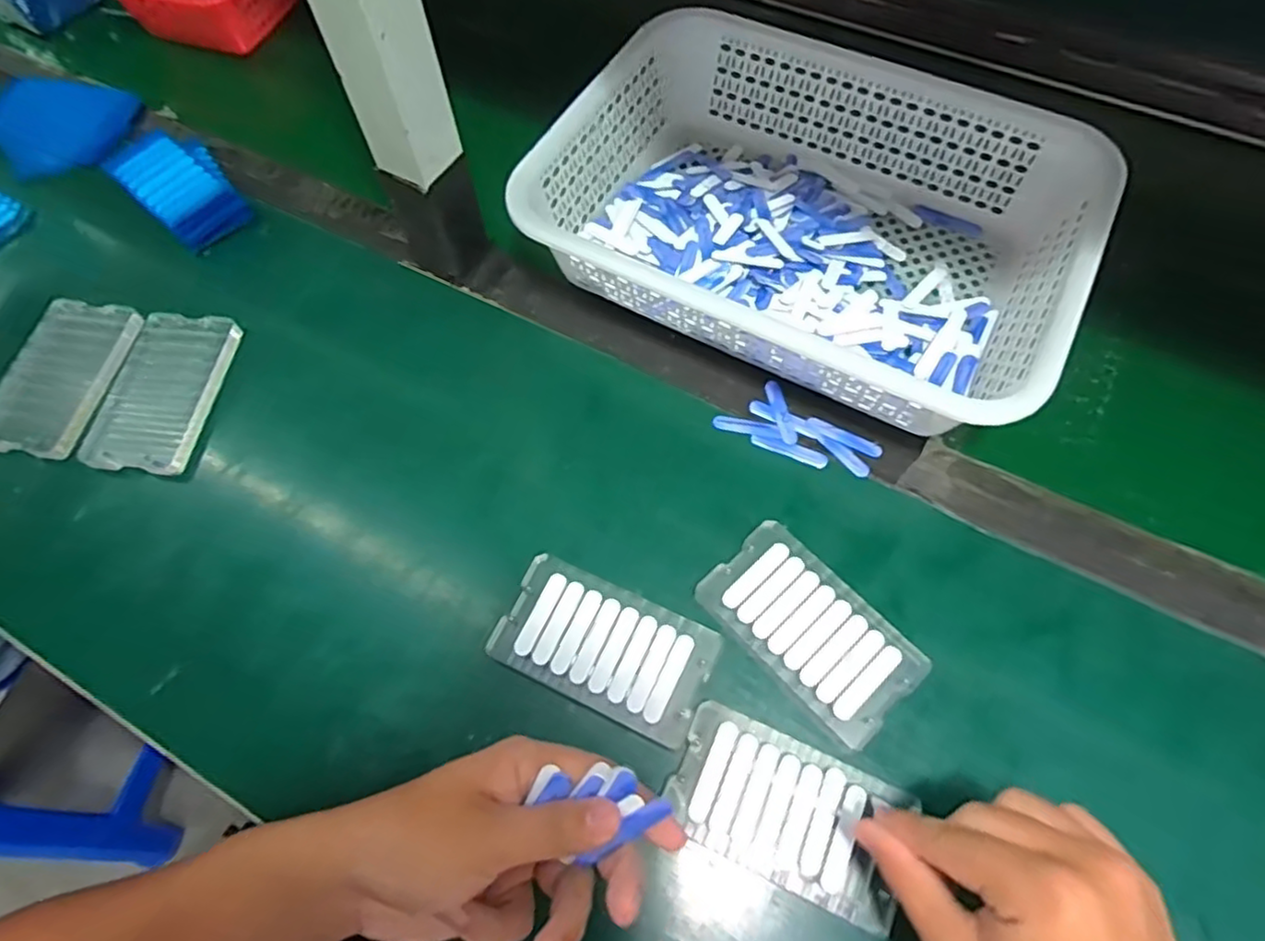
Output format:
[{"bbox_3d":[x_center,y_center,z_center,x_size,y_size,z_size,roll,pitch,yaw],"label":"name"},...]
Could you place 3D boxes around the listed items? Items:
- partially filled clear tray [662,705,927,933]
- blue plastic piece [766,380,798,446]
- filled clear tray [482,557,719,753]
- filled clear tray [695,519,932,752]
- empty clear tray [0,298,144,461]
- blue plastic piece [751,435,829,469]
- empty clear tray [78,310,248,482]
[{"bbox_3d":[0.080,0.176,0.348,0.118,0.009,0.066,22,67,11],"label":"partially filled clear tray"},{"bbox_3d":[0.100,-0.040,0.454,0.011,0.004,0.051,-11,65,-4],"label":"blue plastic piece"},{"bbox_3d":[-0.016,0.101,0.386,0.120,0.012,0.068,23,67,11],"label":"filled clear tray"},{"bbox_3d":[0.103,0.091,0.390,0.067,0.013,0.120,-41,71,-17],"label":"filled clear tray"},{"bbox_3d":[-0.399,-0.068,0.463,0.077,0.008,0.119,7,65,4],"label":"empty clear tray"},{"bbox_3d":[0.104,-0.014,0.444,0.050,0.004,0.011,21,67,11],"label":"blue plastic piece"},{"bbox_3d":[-0.326,-0.057,0.464,0.068,0.010,0.120,4,65,3],"label":"empty clear tray"}]

